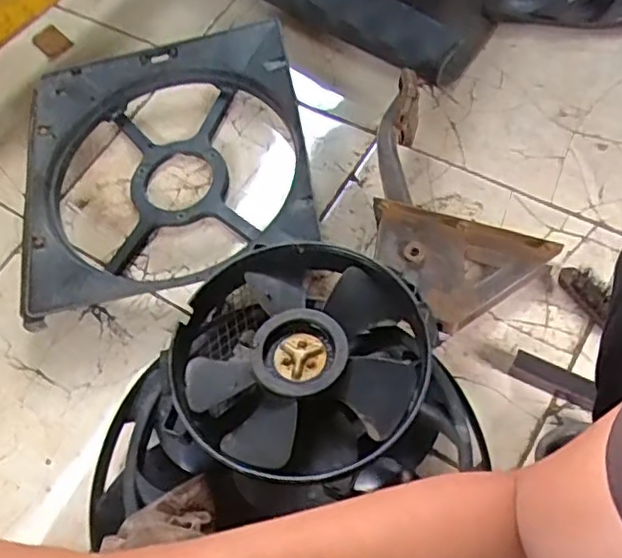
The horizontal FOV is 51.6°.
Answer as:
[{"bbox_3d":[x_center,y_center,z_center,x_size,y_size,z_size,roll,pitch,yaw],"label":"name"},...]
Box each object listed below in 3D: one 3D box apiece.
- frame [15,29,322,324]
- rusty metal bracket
[{"bbox_3d":[-0.230,-0.182,0.998,0.445,0.119,0.441,-13,62,1],"label":"frame"},{"bbox_3d":[0.180,-0.010,0.842,0.235,0.075,0.125,18,67,16],"label":"rusty metal bracket"}]

